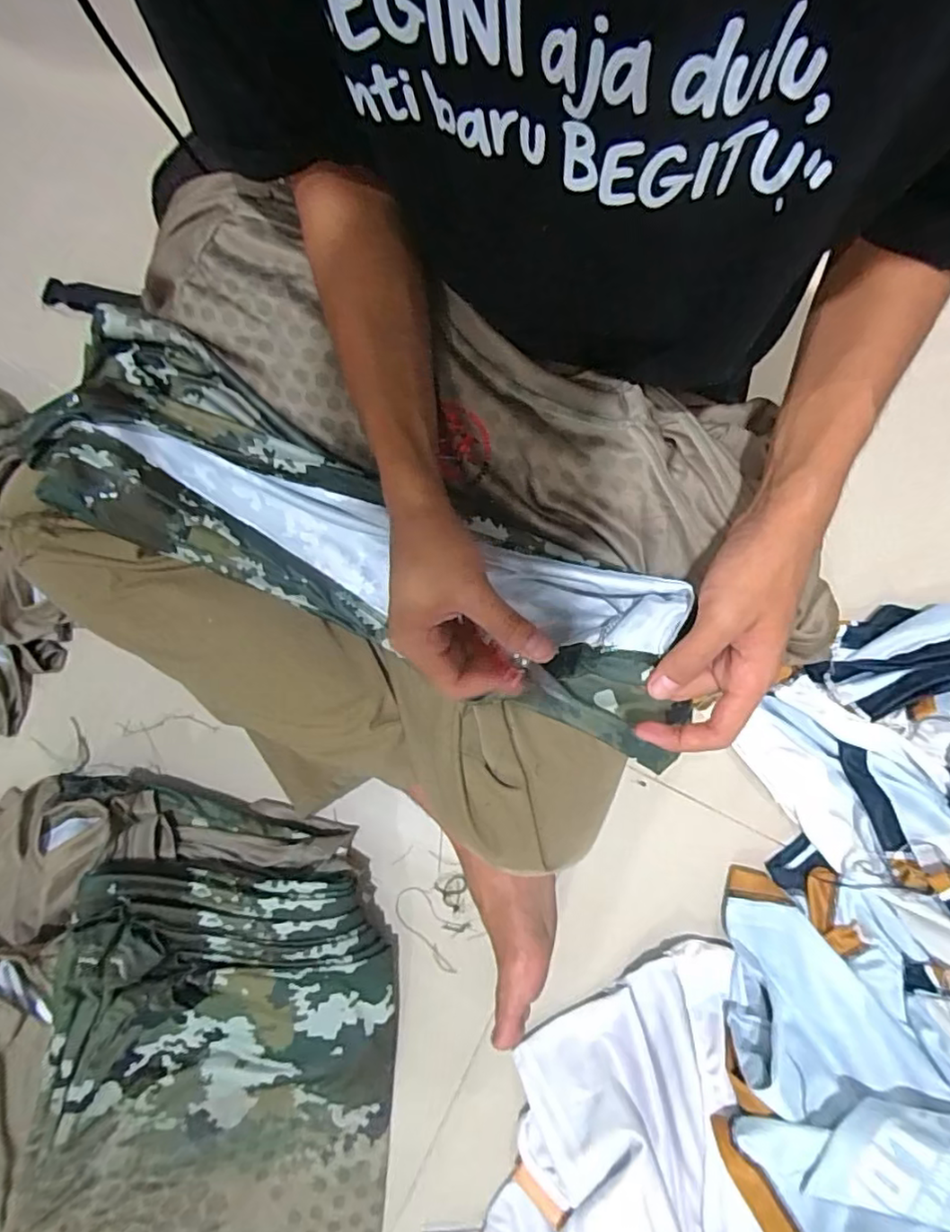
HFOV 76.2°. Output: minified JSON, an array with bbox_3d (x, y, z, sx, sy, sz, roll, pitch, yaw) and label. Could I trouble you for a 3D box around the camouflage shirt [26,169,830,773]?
[{"bbox_3d":[-0.052,-0.110,0.465,0.468,0.136,0.281,17,79,5],"label":"camouflage shirt"}]

